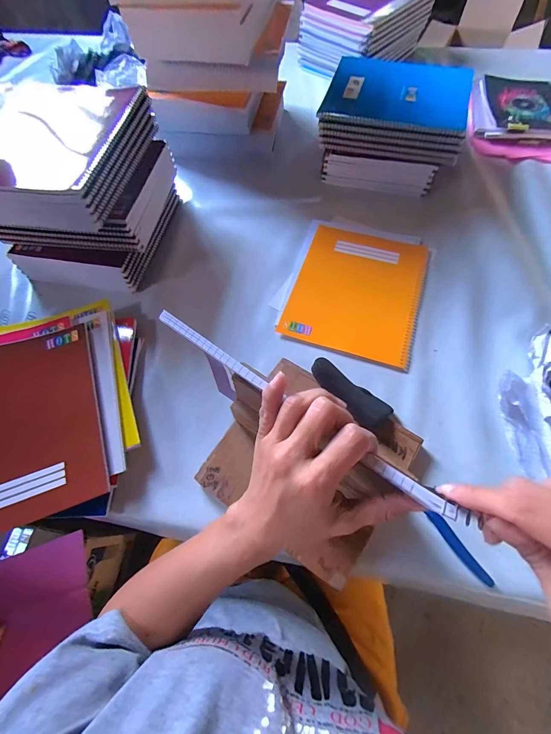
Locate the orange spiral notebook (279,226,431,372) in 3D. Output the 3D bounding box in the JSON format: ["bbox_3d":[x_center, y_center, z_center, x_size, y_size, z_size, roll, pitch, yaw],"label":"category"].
[{"bbox_3d":[0.138,-0.132,0.531,0.204,0.009,0.248,17,66,11],"label":"orange spiral notebook"}]

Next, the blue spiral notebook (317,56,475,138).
[{"bbox_3d":[0.223,-0.502,0.585,0.248,0.017,0.201,14,70,9],"label":"blue spiral notebook"}]

